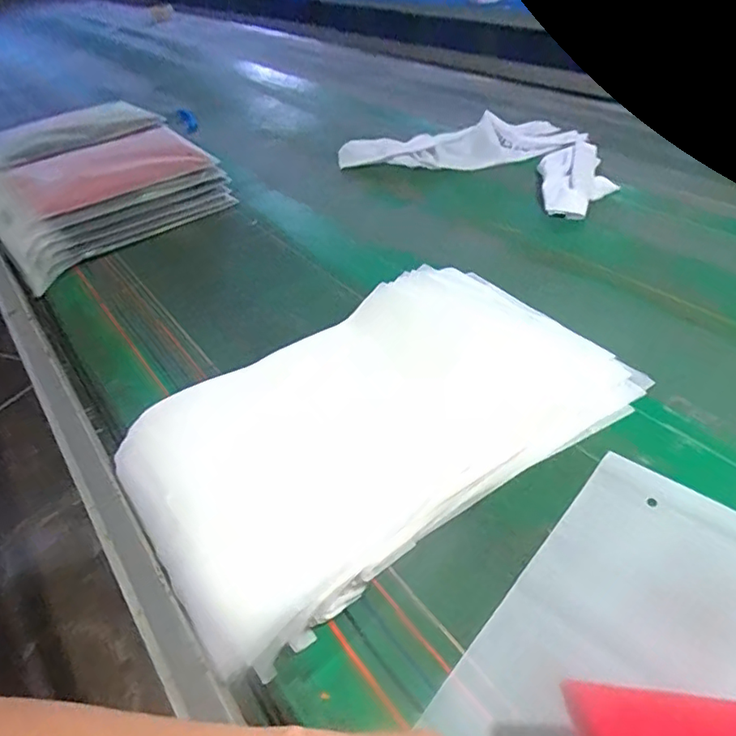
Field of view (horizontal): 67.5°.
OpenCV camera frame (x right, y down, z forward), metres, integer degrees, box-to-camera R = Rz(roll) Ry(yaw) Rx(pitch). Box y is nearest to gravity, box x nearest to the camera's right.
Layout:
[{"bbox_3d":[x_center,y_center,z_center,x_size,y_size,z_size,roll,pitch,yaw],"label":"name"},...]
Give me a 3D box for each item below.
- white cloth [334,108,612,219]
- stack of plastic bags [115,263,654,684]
[{"bbox_3d":[0.230,-0.432,1.055,0.531,0.048,0.339,29,53,34],"label":"white cloth"},{"bbox_3d":[0.011,0.042,0.548,0.474,0.042,0.286,-31,47,-24],"label":"stack of plastic bags"}]

